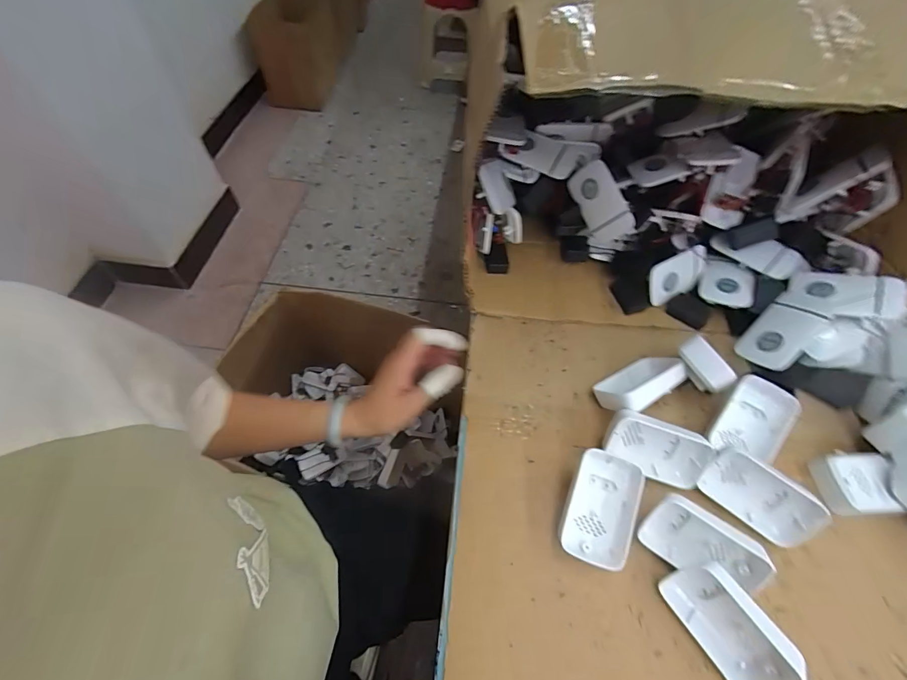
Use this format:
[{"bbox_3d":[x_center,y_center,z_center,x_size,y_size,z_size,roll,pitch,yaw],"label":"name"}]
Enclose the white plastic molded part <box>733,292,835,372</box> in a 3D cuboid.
[{"bbox_3d":[0.384,-0.009,0.458,0.094,0.018,0.060,-47,40,8],"label":"white plastic molded part"}]

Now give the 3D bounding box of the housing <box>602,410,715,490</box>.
[{"bbox_3d":[0.210,0.112,0.407,0.095,0.059,0.024,19,19,9],"label":"housing"}]

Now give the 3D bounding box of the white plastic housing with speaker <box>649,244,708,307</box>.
[{"bbox_3d":[0.301,-0.085,0.520,0.089,0.055,0.011,-24,27,-9],"label":"white plastic housing with speaker"}]

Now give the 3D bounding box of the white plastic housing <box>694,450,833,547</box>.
[{"bbox_3d":[0.300,0.153,0.386,0.098,0.029,0.058,35,101,17],"label":"white plastic housing"}]

